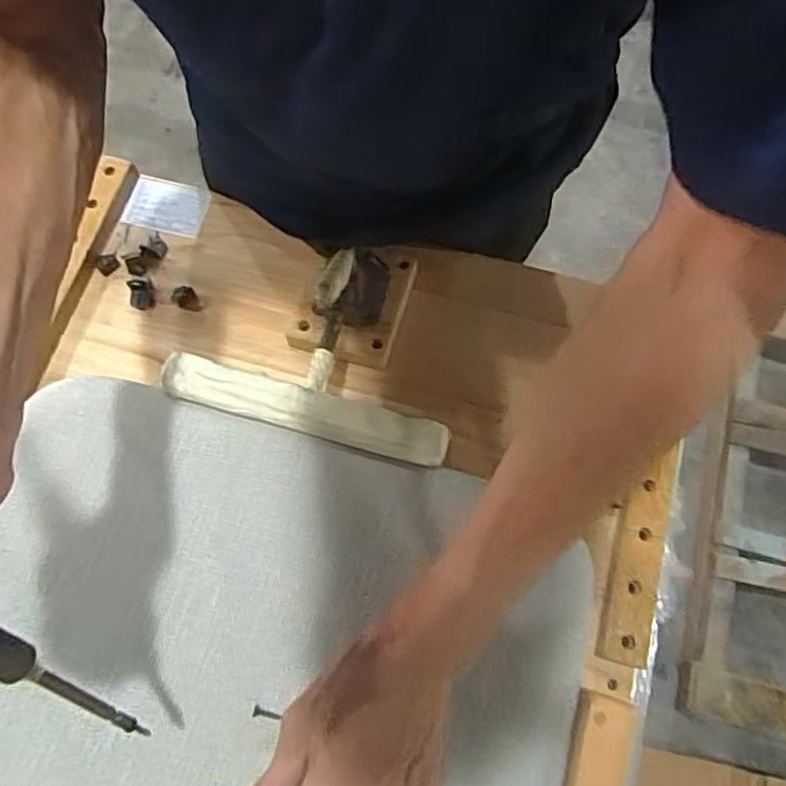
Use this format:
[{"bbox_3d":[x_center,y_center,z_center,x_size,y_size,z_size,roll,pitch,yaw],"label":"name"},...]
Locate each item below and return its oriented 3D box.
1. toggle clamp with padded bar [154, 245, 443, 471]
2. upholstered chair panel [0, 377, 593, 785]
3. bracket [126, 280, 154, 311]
[{"bbox_3d":[-0.043,-0.043,0.506,0.210,0.088,0.169,14,72,6],"label":"toggle clamp with padded bar"},{"bbox_3d":[-0.103,0.210,0.407,0.419,0.029,0.378,15,73,6],"label":"upholstered chair panel"},{"bbox_3d":[-0.219,-0.085,0.565,0.020,0.007,0.029,-14,72,-3],"label":"bracket"}]

